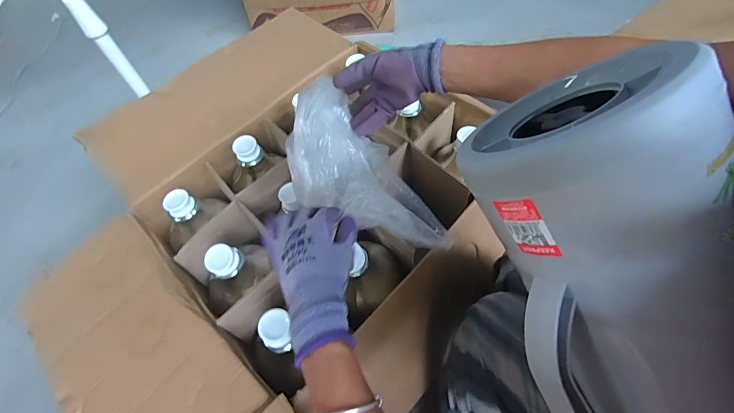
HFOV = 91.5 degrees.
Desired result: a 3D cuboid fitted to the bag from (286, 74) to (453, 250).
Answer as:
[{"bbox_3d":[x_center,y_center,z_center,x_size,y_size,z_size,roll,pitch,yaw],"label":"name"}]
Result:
[{"bbox_3d":[-0.009,-0.047,0.480,0.120,0.072,0.282,-41,79,-20],"label":"bag"}]

